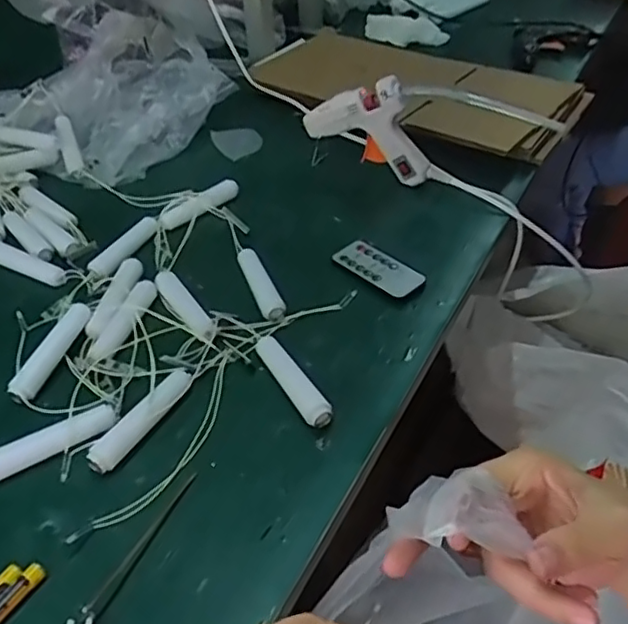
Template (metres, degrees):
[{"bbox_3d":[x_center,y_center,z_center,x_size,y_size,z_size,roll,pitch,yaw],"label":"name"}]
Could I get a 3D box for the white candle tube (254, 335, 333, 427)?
[{"bbox_3d":[-0.017,0.047,0.446,0.018,0.014,0.094,-24,46,-21],"label":"white candle tube"}]

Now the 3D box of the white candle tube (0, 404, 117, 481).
[{"bbox_3d":[-0.177,0.088,0.415,0.089,0.016,0.019,-21,46,-19],"label":"white candle tube"}]

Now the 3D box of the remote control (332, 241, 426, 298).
[{"bbox_3d":[0.057,-0.038,0.545,0.039,0.007,0.080,-33,51,-29],"label":"remote control"}]

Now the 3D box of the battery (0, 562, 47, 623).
[{"bbox_3d":[-0.167,0.160,0.341,0.009,0.008,0.042,21,48,24],"label":"battery"}]

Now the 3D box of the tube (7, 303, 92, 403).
[{"bbox_3d":[-0.202,0.030,0.476,0.019,0.014,0.092,10,44,14],"label":"tube"}]

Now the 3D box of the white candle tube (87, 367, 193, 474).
[{"bbox_3d":[-0.117,0.073,0.428,0.018,0.018,0.092,23,49,25],"label":"white candle tube"}]

